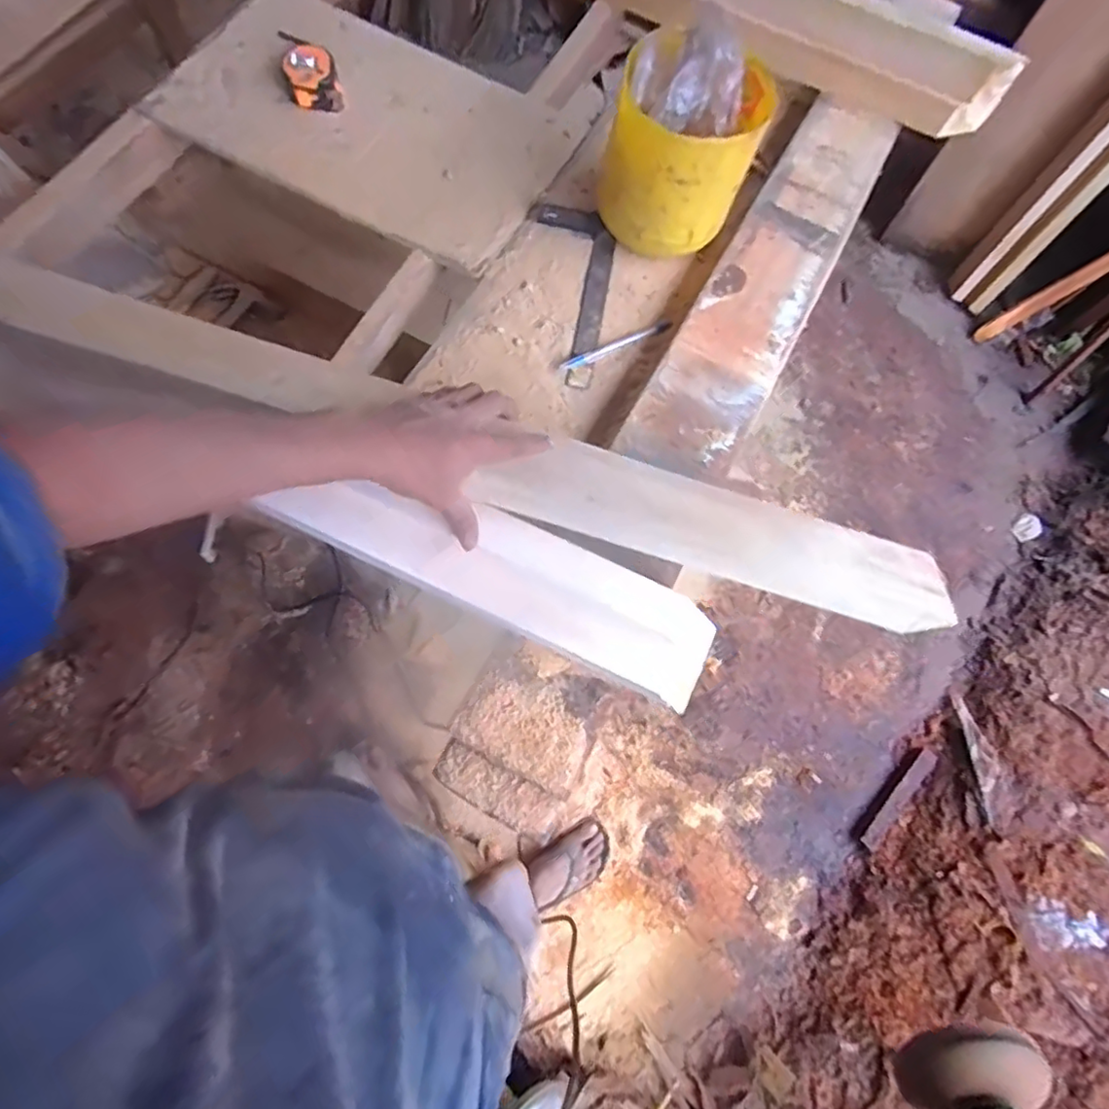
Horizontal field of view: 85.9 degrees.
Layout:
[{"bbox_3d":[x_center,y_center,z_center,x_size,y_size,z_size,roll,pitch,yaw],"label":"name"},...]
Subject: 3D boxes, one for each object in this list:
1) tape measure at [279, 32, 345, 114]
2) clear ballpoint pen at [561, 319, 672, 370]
[{"bbox_3d":[-0.314,-0.617,0.769,0.068,0.060,0.067,-16,73,-9],"label":"tape measure"},{"bbox_3d":[0.072,-0.241,0.686,0.144,0.006,0.016,-25,75,-11],"label":"clear ballpoint pen"}]

